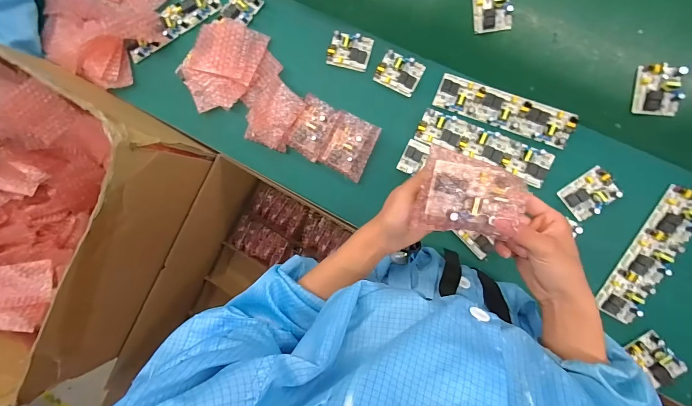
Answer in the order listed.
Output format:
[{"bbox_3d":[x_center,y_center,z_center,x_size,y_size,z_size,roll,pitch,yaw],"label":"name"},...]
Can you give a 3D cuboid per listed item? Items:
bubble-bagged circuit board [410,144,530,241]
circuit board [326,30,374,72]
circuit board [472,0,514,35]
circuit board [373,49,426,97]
[{"bbox_3d":[0.139,-0.007,0.377,0.108,0.028,0.086,11,87,9],"label":"bubble-bagged circuit board"},{"bbox_3d":[0.006,-0.300,0.674,0.084,0.031,0.061,15,88,9],"label":"circuit board"},{"bbox_3d":[0.272,-0.363,0.639,0.067,0.026,0.080,-2,90,11],"label":"circuit board"},{"bbox_3d":[0.101,-0.249,0.658,0.082,0.027,0.060,27,95,9],"label":"circuit board"}]

